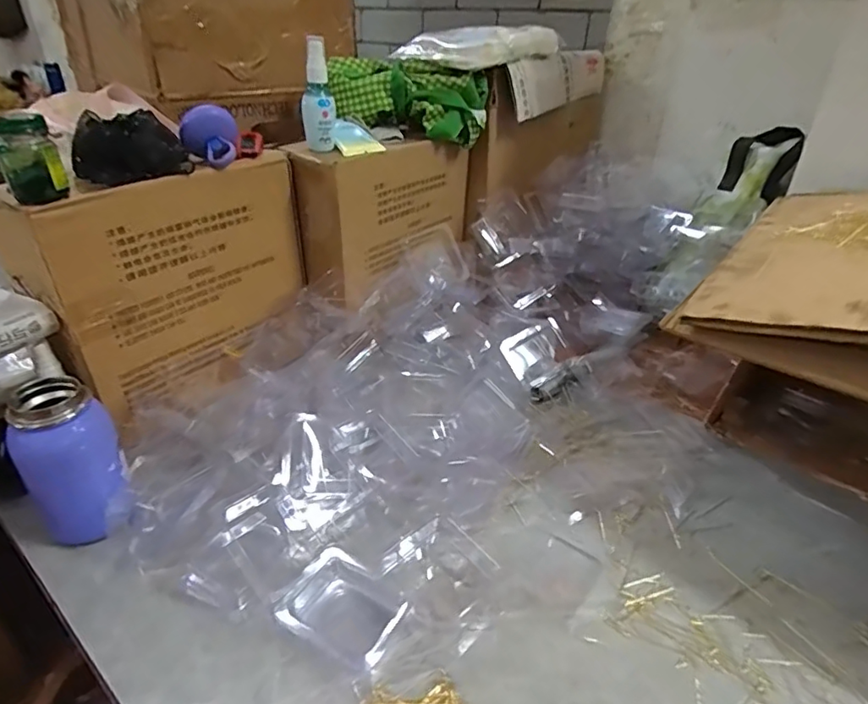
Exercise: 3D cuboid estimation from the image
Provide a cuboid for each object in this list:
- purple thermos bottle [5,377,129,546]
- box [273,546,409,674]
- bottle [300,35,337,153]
[{"bbox_3d":[-0.314,0.097,0.463,0.072,0.134,0.069,-23,40,-34],"label":"purple thermos bottle"},{"bbox_3d":[-0.069,0.198,0.419,0.081,0.022,0.074,18,35,24],"label":"box"},{"bbox_3d":[-0.135,-0.298,0.623,0.038,0.116,0.035,-4,32,-10],"label":"bottle"}]

